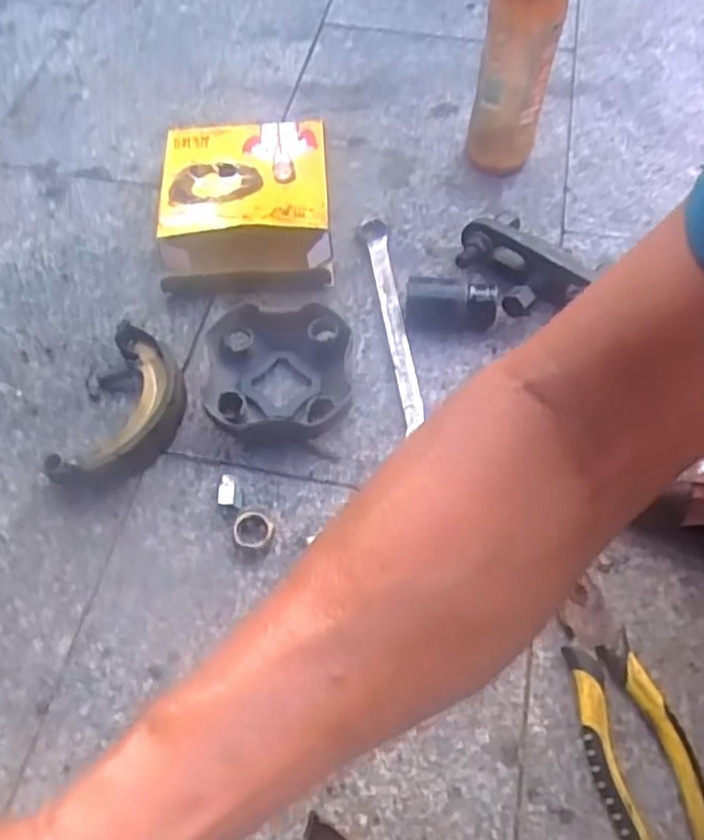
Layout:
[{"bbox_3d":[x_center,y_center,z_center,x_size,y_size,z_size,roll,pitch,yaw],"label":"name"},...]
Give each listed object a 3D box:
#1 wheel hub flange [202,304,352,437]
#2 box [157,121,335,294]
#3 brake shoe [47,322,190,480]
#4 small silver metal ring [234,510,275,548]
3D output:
[{"bbox_3d":[-0.059,-0.041,0.574,0.111,0.030,0.120,-2,59,-1],"label":"wheel hub flange"},{"bbox_3d":[-0.101,-0.206,0.677,0.155,0.041,0.187,-3,59,-2],"label":"box"},{"bbox_3d":[-0.177,-0.011,0.567,0.083,0.037,0.145,12,59,7],"label":"brake shoe"},{"bbox_3d":[-0.072,0.079,0.525,0.027,0.013,0.030,14,60,8],"label":"small silver metal ring"}]

